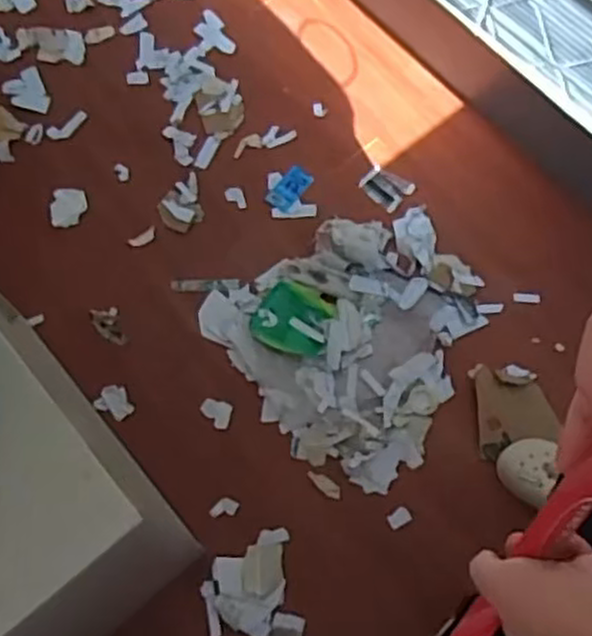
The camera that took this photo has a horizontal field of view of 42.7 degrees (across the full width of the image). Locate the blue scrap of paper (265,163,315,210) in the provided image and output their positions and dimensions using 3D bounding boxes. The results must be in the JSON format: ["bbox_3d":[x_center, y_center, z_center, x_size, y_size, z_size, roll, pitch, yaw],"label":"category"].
[{"bbox_3d":[-0.010,-0.246,1.440,0.053,0.009,0.097,35,74,13],"label":"blue scrap of paper"}]

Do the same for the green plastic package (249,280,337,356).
[{"bbox_3d":[-0.004,-0.001,1.330,0.133,0.019,0.118,19,71,8],"label":"green plastic package"}]

